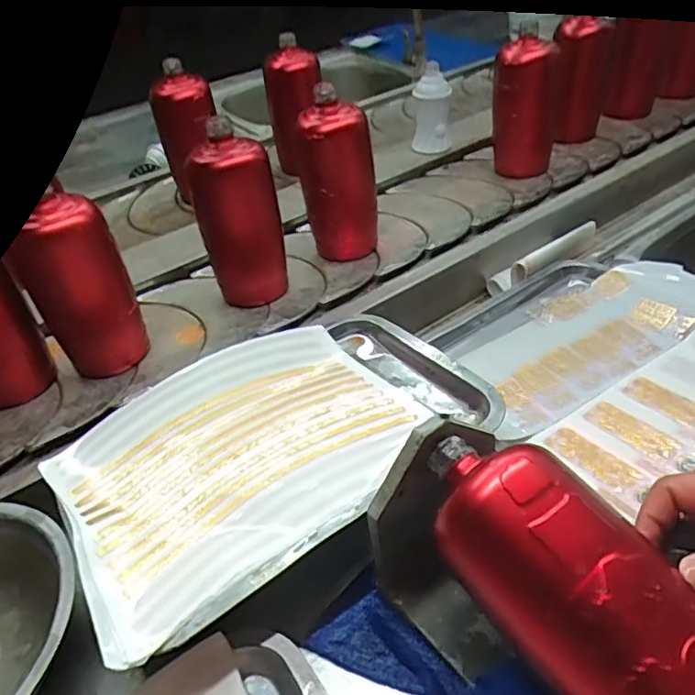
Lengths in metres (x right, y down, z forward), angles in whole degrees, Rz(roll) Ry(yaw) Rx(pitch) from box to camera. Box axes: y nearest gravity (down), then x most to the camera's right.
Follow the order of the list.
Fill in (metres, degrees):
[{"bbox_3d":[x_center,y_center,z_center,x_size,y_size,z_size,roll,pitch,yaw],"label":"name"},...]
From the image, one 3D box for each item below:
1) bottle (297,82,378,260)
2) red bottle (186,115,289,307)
[{"bbox_3d":[-0.010,-0.188,0.664,0.072,0.180,0.061,14,45,23],"label":"bottle"},{"bbox_3d":[-0.110,-0.133,0.620,0.066,0.173,0.070,13,45,22],"label":"red bottle"}]

